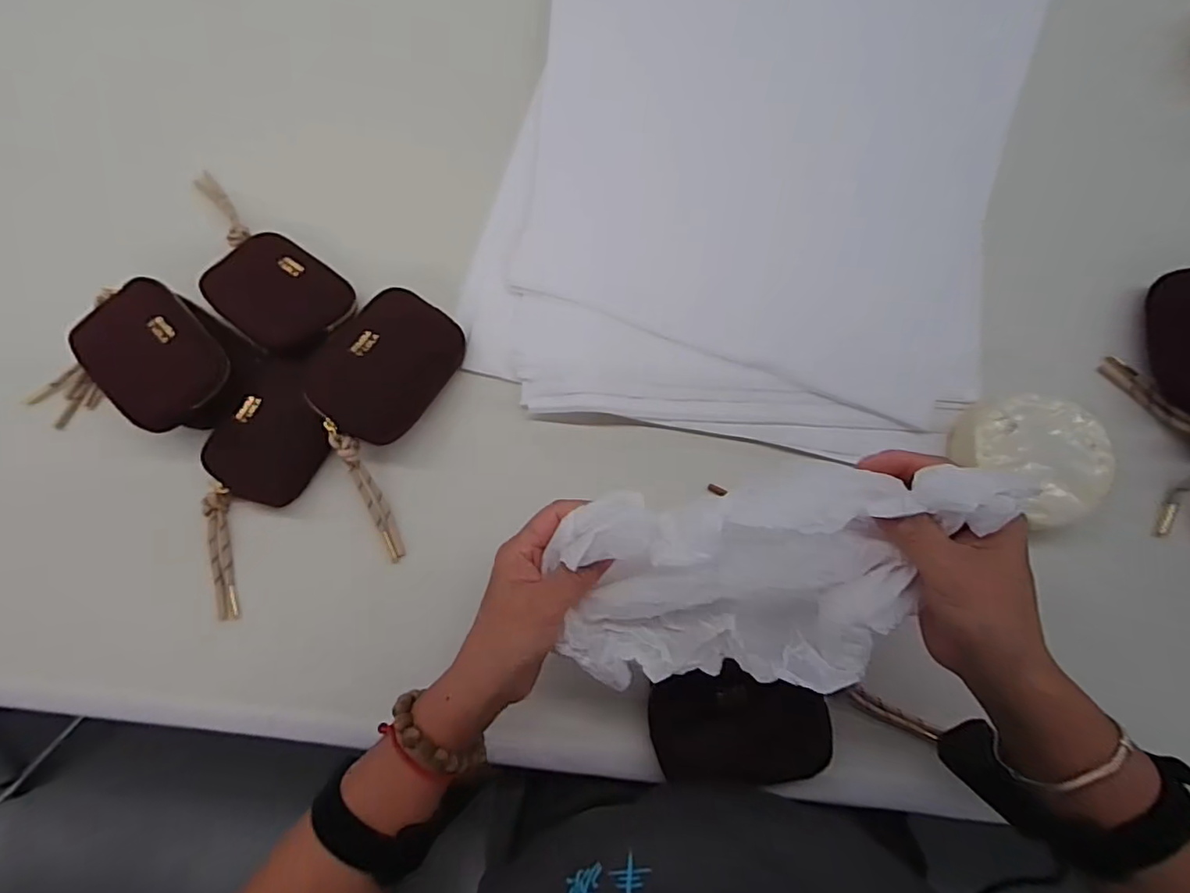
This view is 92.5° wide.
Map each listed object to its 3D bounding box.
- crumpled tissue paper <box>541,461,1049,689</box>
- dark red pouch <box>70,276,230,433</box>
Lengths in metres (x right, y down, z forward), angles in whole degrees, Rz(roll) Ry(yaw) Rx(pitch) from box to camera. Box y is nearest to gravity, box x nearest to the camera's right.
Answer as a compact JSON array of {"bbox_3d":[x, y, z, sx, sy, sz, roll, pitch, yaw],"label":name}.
[{"bbox_3d":[0.092,0.070,0.309,0.224,0.035,0.108,-6,104,11],"label":"crumpled tissue paper"},{"bbox_3d":[-0.335,-0.068,0.434,0.109,0.034,0.084,44,83,10],"label":"dark red pouch"}]

